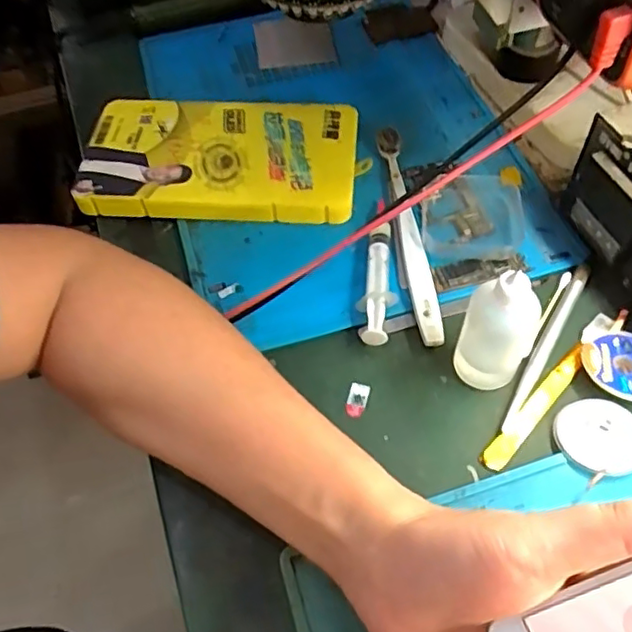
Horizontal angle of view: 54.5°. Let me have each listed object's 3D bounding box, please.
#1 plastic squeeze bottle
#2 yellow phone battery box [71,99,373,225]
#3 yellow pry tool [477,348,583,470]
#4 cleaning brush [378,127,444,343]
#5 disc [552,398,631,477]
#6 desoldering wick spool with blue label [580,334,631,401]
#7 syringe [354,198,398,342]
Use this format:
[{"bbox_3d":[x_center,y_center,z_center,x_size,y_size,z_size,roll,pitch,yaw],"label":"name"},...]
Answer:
[{"bbox_3d":[0.096,0.005,0.321,0.036,0.075,0.034,22,59,18],"label":"plastic squeeze bottle"},{"bbox_3d":[-0.066,-0.114,0.447,0.191,0.032,0.104,2,55,6],"label":"yellow phone battery box"},{"bbox_3d":[0.120,0.049,0.334,0.012,0.005,0.089,38,66,26],"label":"yellow pry tool"},{"bbox_3d":[0.061,-0.061,0.410,0.016,0.018,0.186,-6,55,0],"label":"cleaning brush"},{"bbox_3d":[0.148,0.062,0.319,0.044,0.007,0.039,14,57,14],"label":"disc"},{"bbox_3d":[0.171,0.028,0.338,0.043,0.008,0.042,-2,55,3],"label":"desoldering wick spool with blue label"},{"bbox_3d":[0.039,-0.026,0.381,0.022,0.018,0.101,4,56,7],"label":"syringe"}]

